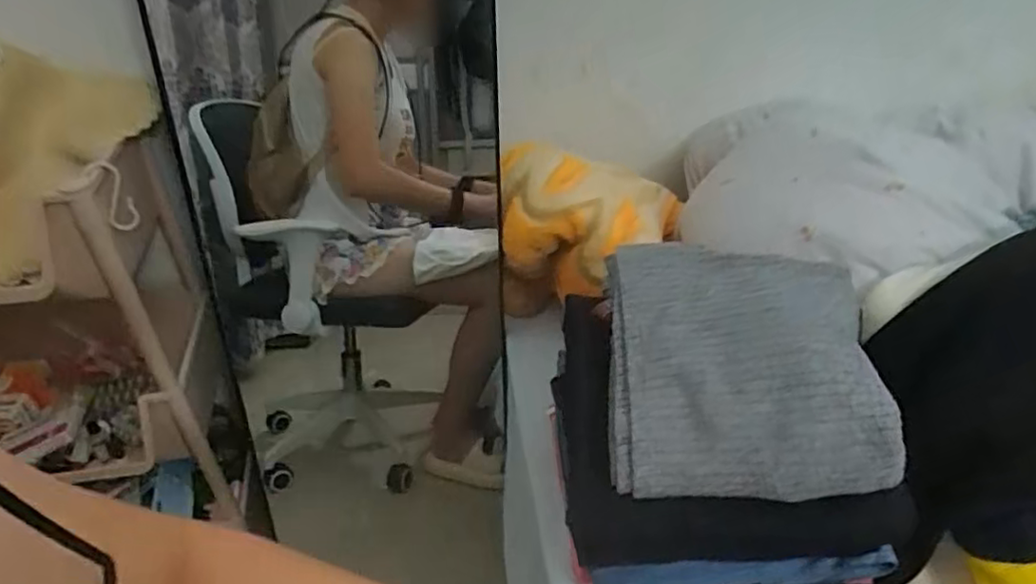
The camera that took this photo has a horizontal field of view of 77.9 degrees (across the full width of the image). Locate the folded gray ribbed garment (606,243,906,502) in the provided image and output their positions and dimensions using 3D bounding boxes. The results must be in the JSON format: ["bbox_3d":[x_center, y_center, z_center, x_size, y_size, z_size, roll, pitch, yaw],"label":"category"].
[{"bbox_3d":[0.167,0.048,0.504,0.183,0.088,0.205,2,38,2],"label":"folded gray ribbed garment"}]

